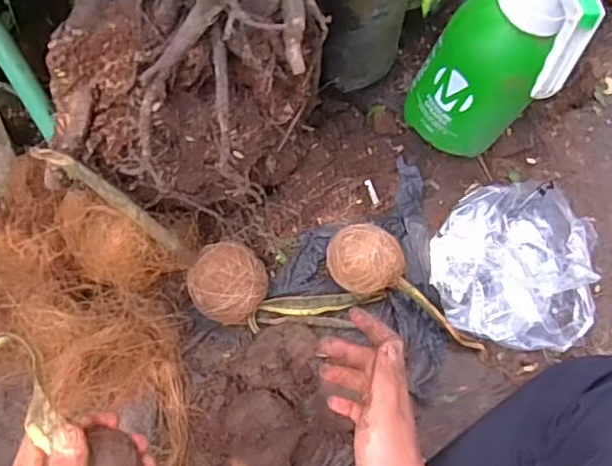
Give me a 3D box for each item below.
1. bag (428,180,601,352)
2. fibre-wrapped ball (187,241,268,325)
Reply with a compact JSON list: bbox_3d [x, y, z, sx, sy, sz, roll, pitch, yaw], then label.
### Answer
[{"bbox_3d":[0.246,0.034,0.704,0.187,0.063,0.206,13,66,9],"label":"bag"},{"bbox_3d":[-0.084,0.058,0.656,0.080,0.081,0.074,-1,64,2],"label":"fibre-wrapped ball"}]

